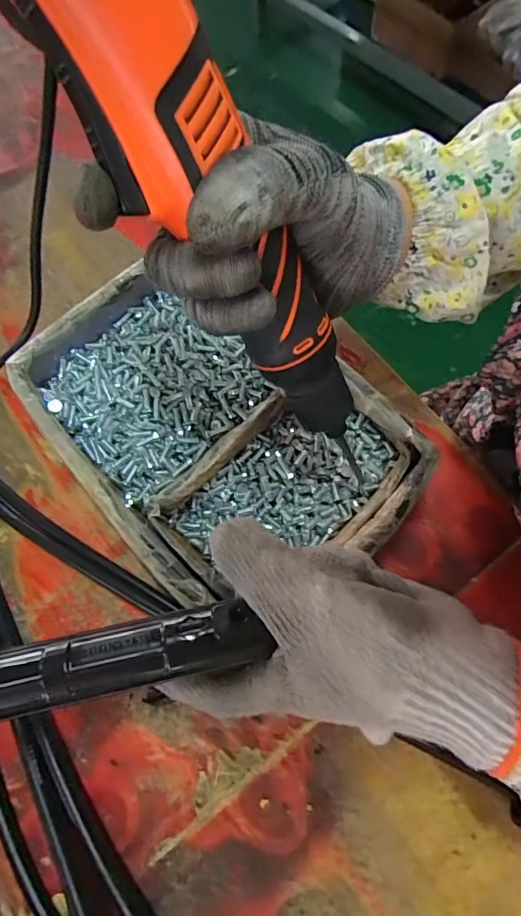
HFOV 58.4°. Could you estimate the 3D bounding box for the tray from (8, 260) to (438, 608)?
[{"bbox_3d":[-0.030,-0.021,0.325,0.178,0.062,0.259,-42,73,-12],"label":"tray"}]

